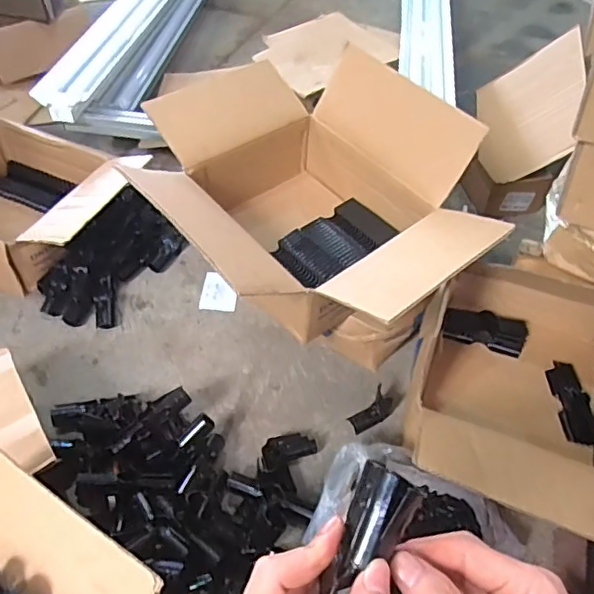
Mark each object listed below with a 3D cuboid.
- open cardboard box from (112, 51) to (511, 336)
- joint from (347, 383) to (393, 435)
[{"bbox_3d":[0.009,-0.148,0.893,0.437,0.245,0.535,-34,58,-29],"label":"open cardboard box"},{"bbox_3d":[0.119,0.179,0.917,0.067,0.053,0.033,-27,55,-25],"label":"joint"}]

